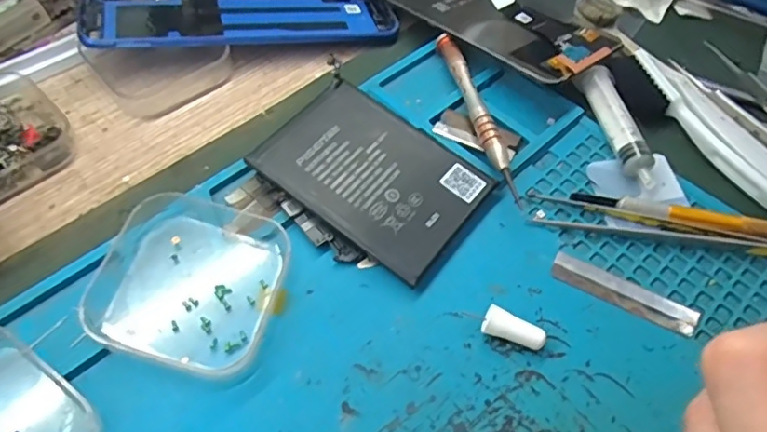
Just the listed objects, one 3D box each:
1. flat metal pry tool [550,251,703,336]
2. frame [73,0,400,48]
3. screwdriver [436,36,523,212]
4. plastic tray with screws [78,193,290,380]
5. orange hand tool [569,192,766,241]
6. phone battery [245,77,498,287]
[{"bbox_3d":[0.096,0.030,0.222,0.057,0.004,0.013,26,59,14],"label":"flat metal pry tool"},{"bbox_3d":[-0.078,-0.118,0.307,0.162,0.007,0.079,-8,54,-18],"label":"frame"},{"bbox_3d":[0.044,-0.051,0.269,0.011,0.013,0.104,-11,57,-9],"label":"screwdriver"},{"bbox_3d":[-0.074,0.022,0.211,0.066,0.020,0.066,12,56,6],"label":"plastic tray with screws"},{"bbox_3d":[0.150,0.004,0.235,0.132,0.015,0.010,15,56,8],"label":"orange hand tool"},{"bbox_3d":[-0.004,-0.019,0.240,0.088,0.004,0.064,36,63,13],"label":"phone battery"}]

